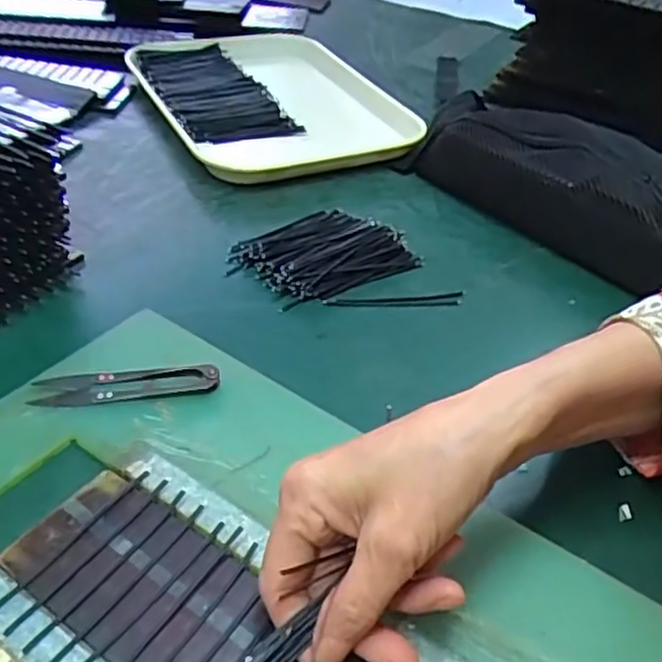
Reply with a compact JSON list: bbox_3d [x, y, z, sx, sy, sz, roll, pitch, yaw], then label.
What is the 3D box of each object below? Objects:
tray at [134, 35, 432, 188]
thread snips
[{"bbox_3d":[-0.063,-0.229,0.681,0.231,0.036,0.283,-17,46,-27],"label":"tray"},{"bbox_3d":[-0.113,0.030,0.384,0.098,0.011,0.020,-2,41,-12],"label":"thread snips"}]

